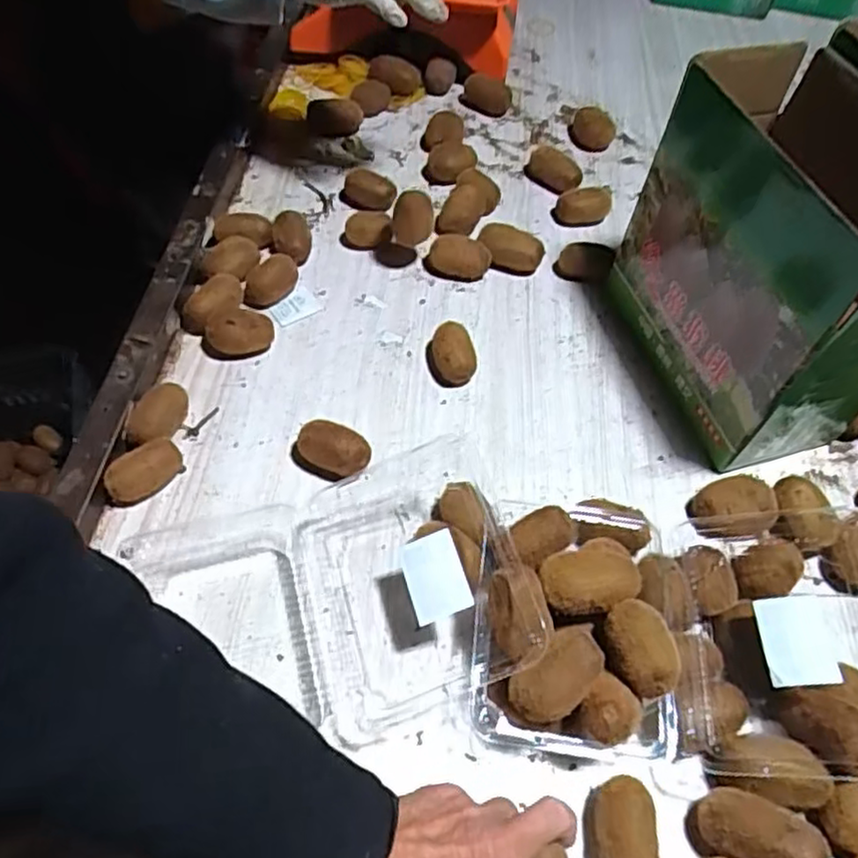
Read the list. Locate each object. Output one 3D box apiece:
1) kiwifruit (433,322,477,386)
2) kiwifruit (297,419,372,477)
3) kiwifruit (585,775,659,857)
[{"bbox_3d":[0.024,-0.072,0.664,0.043,0.040,0.060,4,55,-1],"label":"kiwifruit"},{"bbox_3d":[-0.082,0.020,0.594,0.066,0.040,0.044,26,58,14],"label":"kiwifruit"},{"bbox_3d":[0.121,0.255,0.434,0.040,0.038,0.063,-2,55,-5],"label":"kiwifruit"}]

